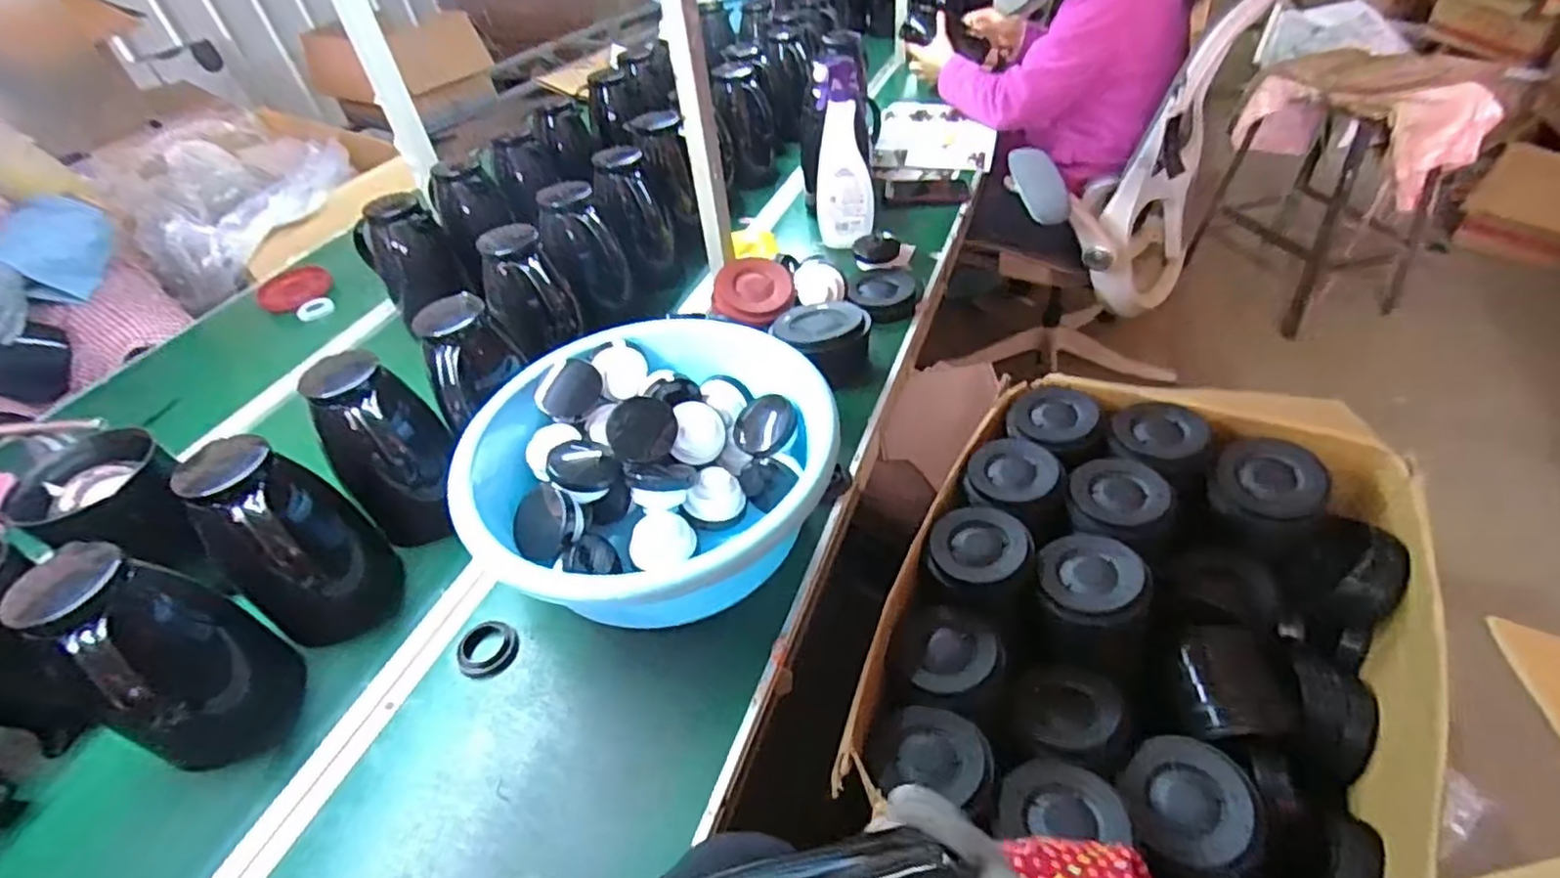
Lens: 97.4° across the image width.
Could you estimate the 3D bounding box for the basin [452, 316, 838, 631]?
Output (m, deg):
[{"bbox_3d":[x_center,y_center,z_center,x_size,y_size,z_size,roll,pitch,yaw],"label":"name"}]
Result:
[{"bbox_3d":[-0.138,0.032,0.735,0.376,0.133,0.347,-5,43,5],"label":"basin"}]

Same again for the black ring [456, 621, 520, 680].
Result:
[{"bbox_3d":[-0.289,0.204,0.669,0.061,0.014,0.054,4,45,14],"label":"black ring"}]

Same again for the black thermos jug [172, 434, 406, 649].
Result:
[{"bbox_3d":[-0.473,0.102,0.672,0.115,0.205,0.119,27,54,32],"label":"black thermos jug"}]

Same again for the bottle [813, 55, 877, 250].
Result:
[{"bbox_3d":[0.101,-0.435,1.058,0.076,0.261,0.079,-5,43,5],"label":"bottle"}]

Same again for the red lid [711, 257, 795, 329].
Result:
[{"bbox_3d":[-0.040,-0.215,1.006,0.116,0.034,0.127,-1,48,1],"label":"red lid"}]

